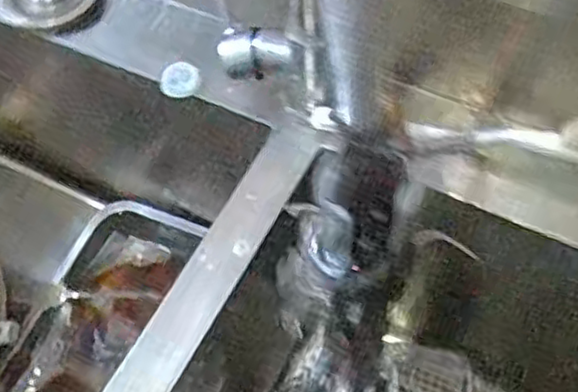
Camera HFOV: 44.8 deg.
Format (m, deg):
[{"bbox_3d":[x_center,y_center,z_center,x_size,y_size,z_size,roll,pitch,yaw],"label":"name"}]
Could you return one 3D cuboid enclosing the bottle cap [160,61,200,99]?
[{"bbox_3d":[-0.090,-0.097,0.587,0.034,0.029,0.012,-8,16,10],"label":"bottle cap"}]

